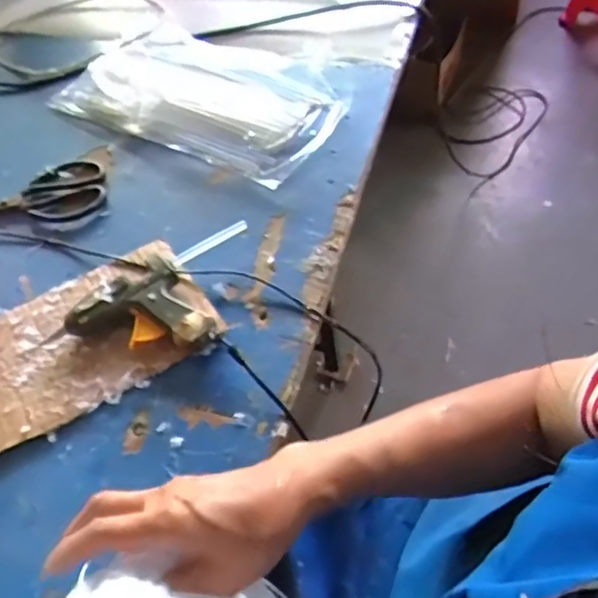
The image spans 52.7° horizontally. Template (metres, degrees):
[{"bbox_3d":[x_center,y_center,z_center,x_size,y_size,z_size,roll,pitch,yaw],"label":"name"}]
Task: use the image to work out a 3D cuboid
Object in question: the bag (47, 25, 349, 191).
[{"bbox_3d":[-0.129,-0.261,0.762,0.353,0.044,0.177,24,60,21],"label":"bag"}]

